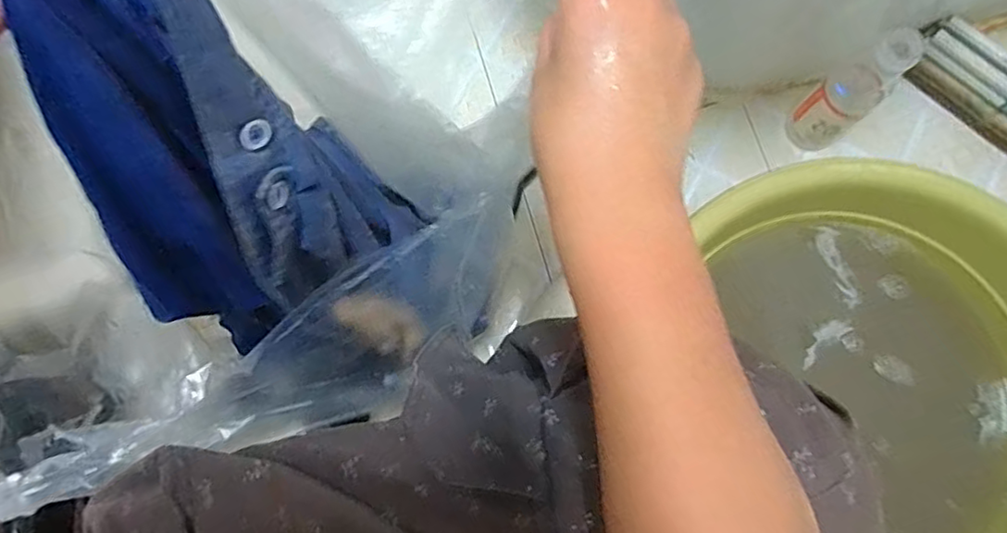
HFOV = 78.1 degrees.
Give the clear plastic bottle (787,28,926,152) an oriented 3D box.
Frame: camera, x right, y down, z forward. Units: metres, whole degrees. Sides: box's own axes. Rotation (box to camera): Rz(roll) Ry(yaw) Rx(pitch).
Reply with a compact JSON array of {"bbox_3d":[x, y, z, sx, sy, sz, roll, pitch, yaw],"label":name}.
[{"bbox_3d":[0.378,-0.187,0.689,0.062,0.178,0.060,-1,80,3],"label":"clear plastic bottle"}]

